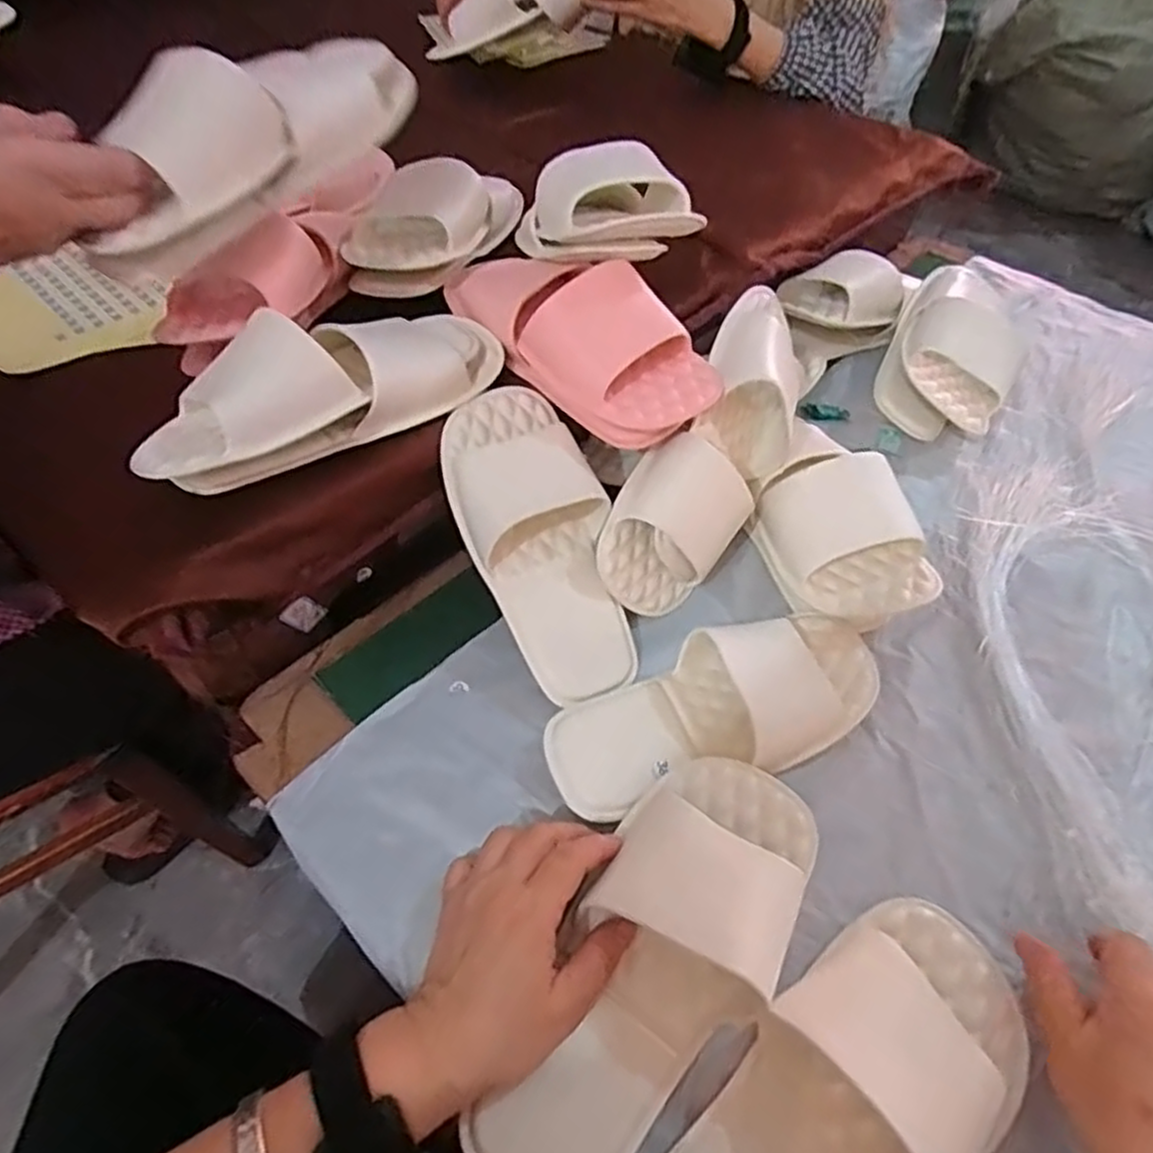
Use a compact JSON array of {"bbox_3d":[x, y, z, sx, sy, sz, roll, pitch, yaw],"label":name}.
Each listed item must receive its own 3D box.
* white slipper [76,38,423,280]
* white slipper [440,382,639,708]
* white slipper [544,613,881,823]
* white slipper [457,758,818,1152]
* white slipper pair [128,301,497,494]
[{"bbox_3d":[-0.190,-0.252,0.423,0.061,0.092,0.217,27,54,19],"label":"white slipper"},{"bbox_3d":[-0.023,-0.028,0.484,0.093,0.045,0.222,-18,85,-17],"label":"white slipper"},{"bbox_3d":[0.099,0.083,0.459,0.232,0.042,0.093,-17,53,-16],"label":"white slipper"},{"bbox_3d":[0.043,0.192,0.363,0.095,0.046,0.232,29,61,20],"label":"white slipper"},{"bbox_3d":[-0.158,-0.127,0.459,0.243,0.081,0.089,-34,59,-27],"label":"white slipper pair"}]

